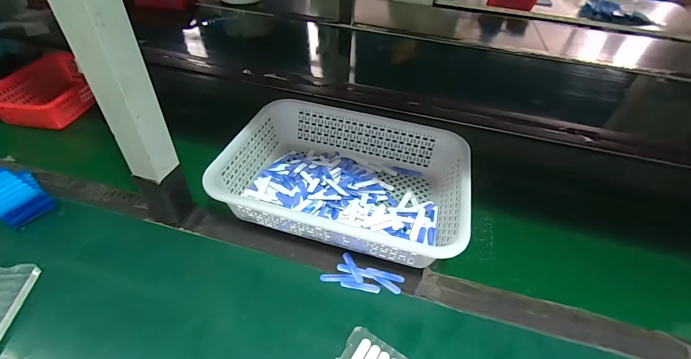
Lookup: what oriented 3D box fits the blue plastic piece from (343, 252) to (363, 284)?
[{"bbox_3d":[0.010,0.119,0.451,0.011,0.004,0.051,-15,47,-21],"label":"blue plastic piece"}]

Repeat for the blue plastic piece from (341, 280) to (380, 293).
[{"bbox_3d":[0.020,0.139,0.434,0.050,0.004,0.011,10,43,4],"label":"blue plastic piece"}]

